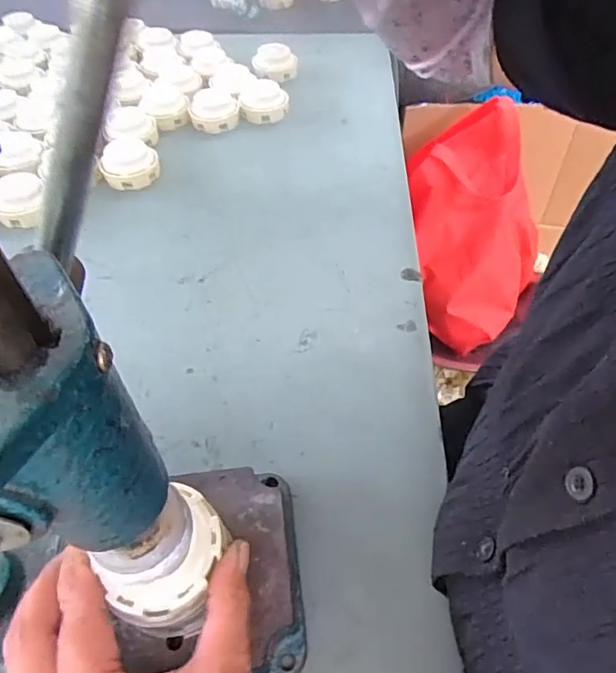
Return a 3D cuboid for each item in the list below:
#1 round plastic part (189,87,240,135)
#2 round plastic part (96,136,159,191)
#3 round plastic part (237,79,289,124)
[{"bbox_3d":[-0.120,-0.287,0.651,0.060,0.026,0.062,0,49,0],"label":"round plastic part"},{"bbox_3d":[-0.200,-0.195,0.572,0.062,0.034,0.054,-14,51,-10],"label":"round plastic part"},{"bbox_3d":[-0.058,-0.305,0.659,0.061,0.027,0.061,1,50,1],"label":"round plastic part"}]

